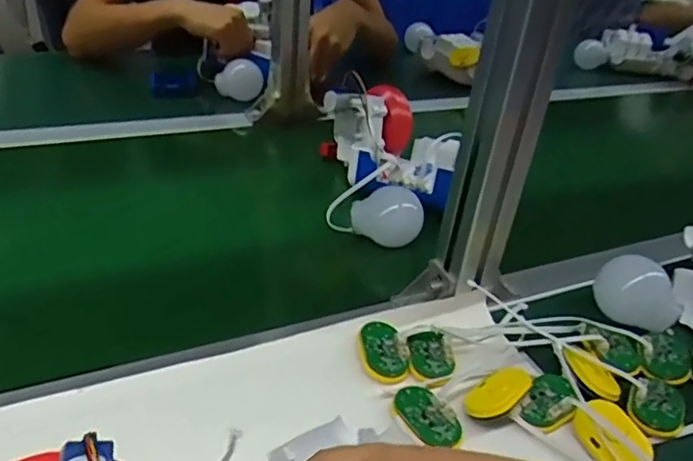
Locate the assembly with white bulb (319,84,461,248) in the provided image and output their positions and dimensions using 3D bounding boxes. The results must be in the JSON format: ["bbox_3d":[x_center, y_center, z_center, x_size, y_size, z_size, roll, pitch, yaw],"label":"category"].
[{"bbox_3d":[0.044,-0.081,0.639,0.125,0.092,0.216,2,33,-8],"label":"assembly with white bulb"}]

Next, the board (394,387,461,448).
[{"bbox_3d":[0.055,0.125,0.391,0.033,0.007,0.051,-11,36,-26],"label":"board"}]

